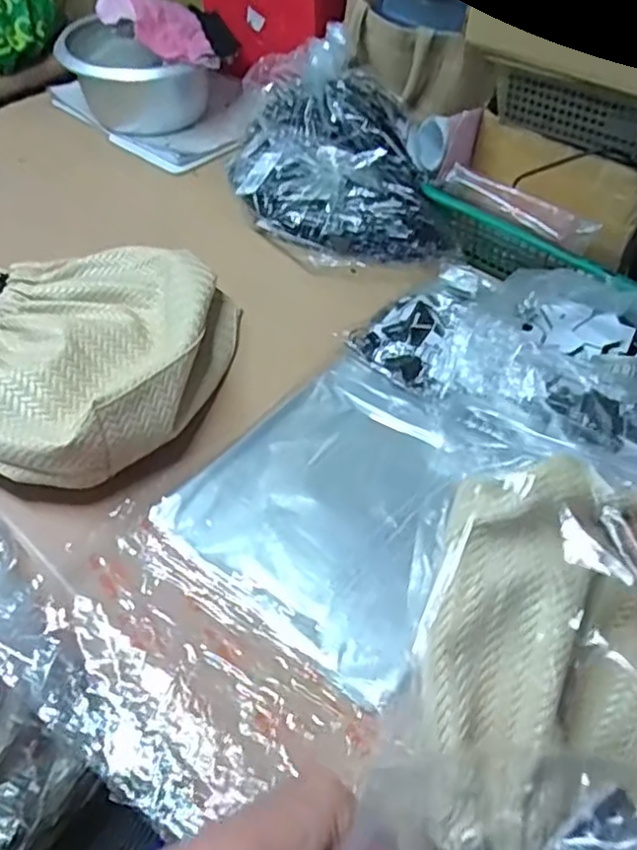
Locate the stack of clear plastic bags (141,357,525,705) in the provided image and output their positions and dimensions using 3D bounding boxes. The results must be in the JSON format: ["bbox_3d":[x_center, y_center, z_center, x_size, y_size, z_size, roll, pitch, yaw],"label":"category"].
[{"bbox_3d":[0.030,0.058,0.547,0.215,0.019,0.250,33,55,22],"label":"stack of clear plastic bags"}]

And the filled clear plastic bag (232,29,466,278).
[{"bbox_3d":[0.011,-0.310,0.769,0.199,0.141,0.276,-13,51,-14],"label":"filled clear plastic bag"}]

